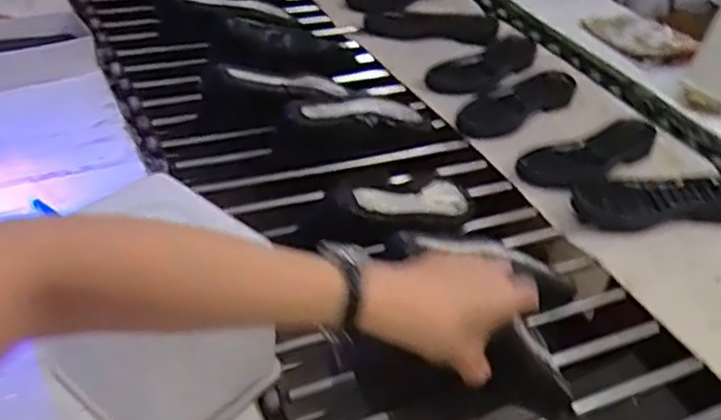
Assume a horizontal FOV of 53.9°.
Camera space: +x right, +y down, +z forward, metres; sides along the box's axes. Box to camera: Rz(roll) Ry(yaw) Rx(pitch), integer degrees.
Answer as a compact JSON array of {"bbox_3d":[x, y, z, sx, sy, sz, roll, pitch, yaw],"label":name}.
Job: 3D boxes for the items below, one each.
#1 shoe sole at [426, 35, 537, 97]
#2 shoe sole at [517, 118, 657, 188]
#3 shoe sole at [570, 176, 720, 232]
[{"bbox_3d":[0.224,-0.259,1.248,0.098,0.023,0.298,31,45,28],"label":"shoe sole"},{"bbox_3d":[0.347,-0.080,1.060,0.288,0.027,0.089,-20,45,-29],"label":"shoe sole"},{"bbox_3d":[0.412,-0.015,0.977,0.245,0.033,0.095,-2,39,-10],"label":"shoe sole"}]

